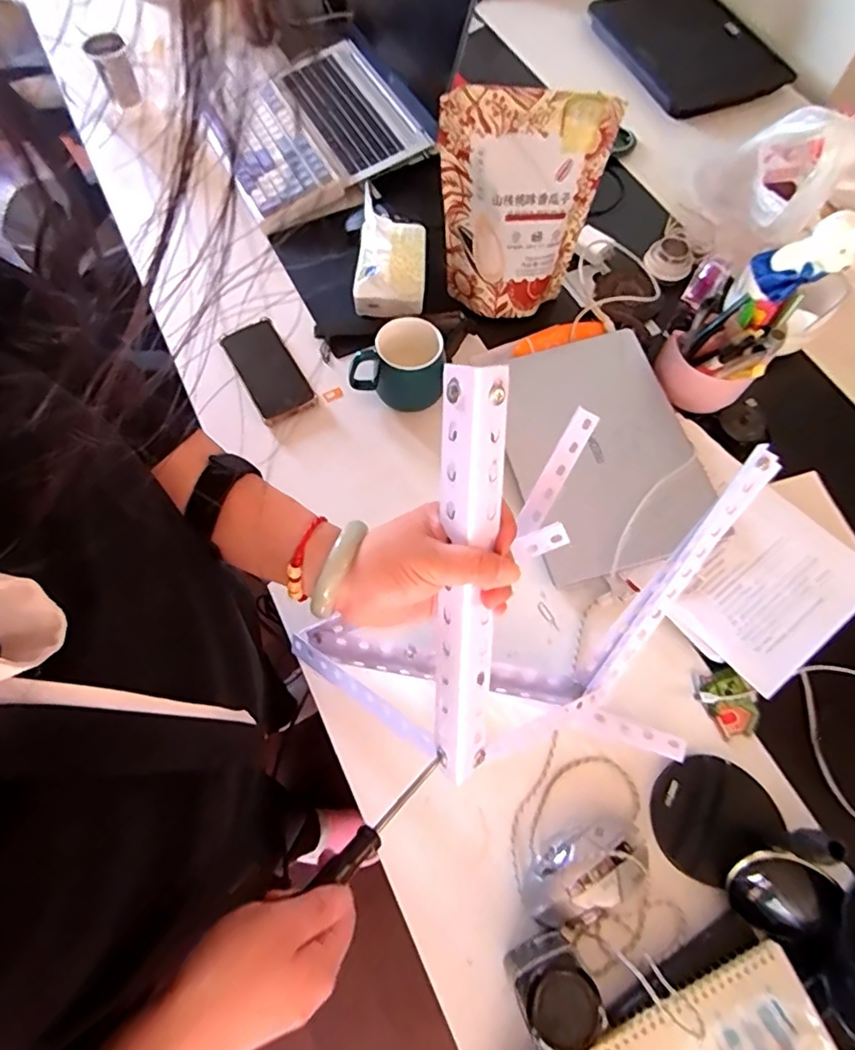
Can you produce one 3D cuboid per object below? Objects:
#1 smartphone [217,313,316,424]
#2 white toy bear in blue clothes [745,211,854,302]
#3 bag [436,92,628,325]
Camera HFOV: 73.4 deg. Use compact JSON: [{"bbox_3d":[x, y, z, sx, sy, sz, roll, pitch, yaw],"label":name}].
[{"bbox_3d":[-0.218,-0.212,0.778,0.076,0.013,0.168,-29,69,-12],"label":"smartphone"},{"bbox_3d":[0.382,-0.270,0.582,0.052,0.112,0.032,29,64,-24],"label":"white toy bear in blue clothes"},{"bbox_3d":[0.112,-0.385,0.722,0.197,0.252,0.077,3,66,1],"label":"bag"}]

